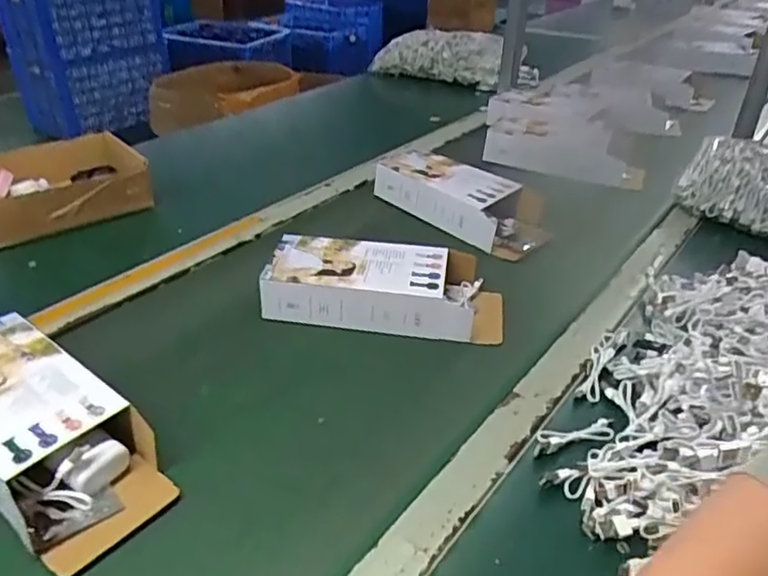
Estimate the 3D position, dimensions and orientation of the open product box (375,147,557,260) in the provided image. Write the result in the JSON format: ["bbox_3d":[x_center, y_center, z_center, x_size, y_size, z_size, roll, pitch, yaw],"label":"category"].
[{"bbox_3d":[0.110,-0.125,0.870,0.253,0.055,0.113,27,44,29],"label":"open product box"}]

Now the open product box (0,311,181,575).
[{"bbox_3d":[-0.281,0.107,0.497,0.253,0.049,0.103,27,44,29],"label":"open product box"}]

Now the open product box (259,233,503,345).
[{"bbox_3d":[0.002,-0.004,0.674,0.251,0.054,0.098,6,38,5],"label":"open product box"}]

